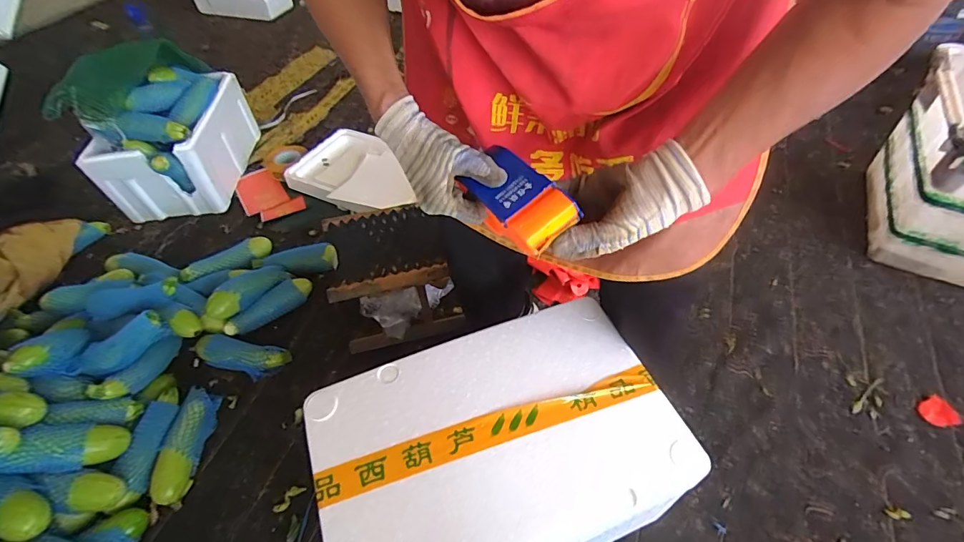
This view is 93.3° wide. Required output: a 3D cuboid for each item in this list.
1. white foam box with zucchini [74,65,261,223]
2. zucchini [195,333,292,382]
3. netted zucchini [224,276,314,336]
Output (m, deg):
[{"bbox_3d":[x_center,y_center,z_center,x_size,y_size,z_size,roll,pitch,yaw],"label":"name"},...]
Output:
[{"bbox_3d":[-0.924,-0.405,1.338,0.294,0.303,0.432,-4,49,0],"label":"white foam box with zucchini"},{"bbox_3d":[-0.546,0.192,1.029,0.202,0.058,0.072,5,50,8],"label":"zucchini"},{"bbox_3d":[-0.512,0.089,1.103,0.057,0.061,0.205,31,57,26],"label":"netted zucchini"}]

